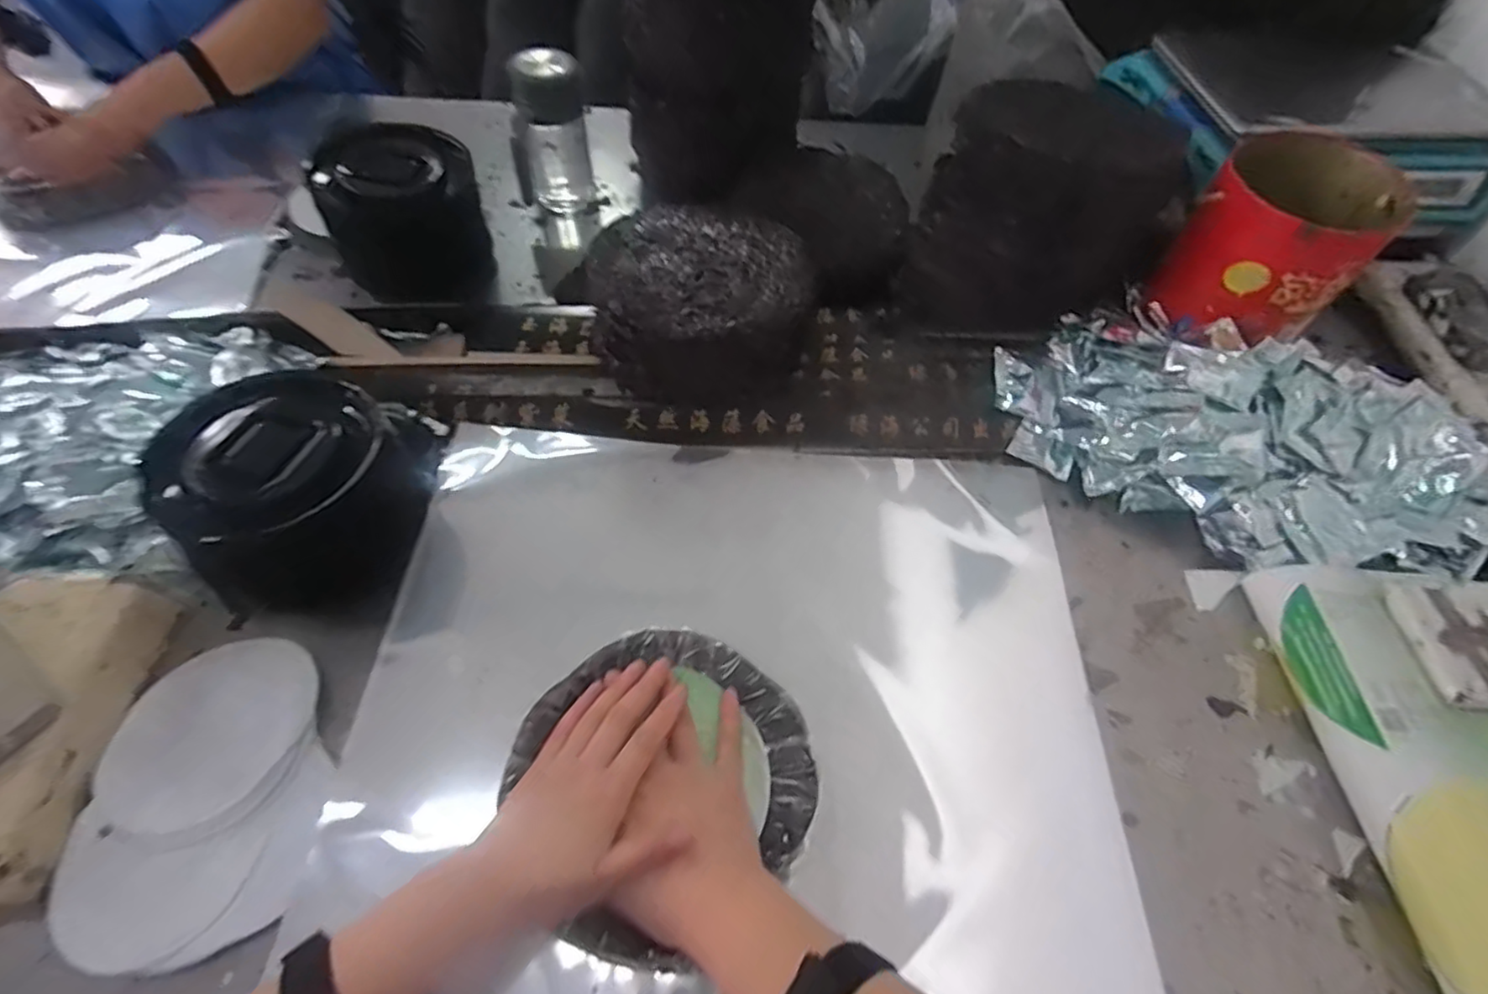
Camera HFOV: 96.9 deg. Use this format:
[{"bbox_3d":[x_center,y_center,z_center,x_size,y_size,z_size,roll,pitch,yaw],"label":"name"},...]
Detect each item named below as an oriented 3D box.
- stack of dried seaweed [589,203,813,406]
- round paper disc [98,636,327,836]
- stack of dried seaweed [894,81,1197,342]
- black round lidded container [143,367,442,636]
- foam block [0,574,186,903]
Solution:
[{"bbox_3d":[-0.040,-0.189,0.644,0.207,0.090,0.209,4,55,-1],"label":"stack of dried seaweed"},{"bbox_3d":[-0.373,0.161,0.462,0.124,0.007,0.131,-3,53,4],"label":"round paper disc"},{"bbox_3d":[0.294,-0.288,0.673,0.223,0.165,0.194,14,56,6],"label":"stack of dried seaweed"},{"bbox_3d":[-0.344,-0.003,0.521,0.145,0.132,0.153,1,55,-2],"label":"black round lidded container"},{"bbox_3d":[-0.479,0.153,0.435,0.097,0.048,0.206,-3,56,-5],"label":"foam block"}]

